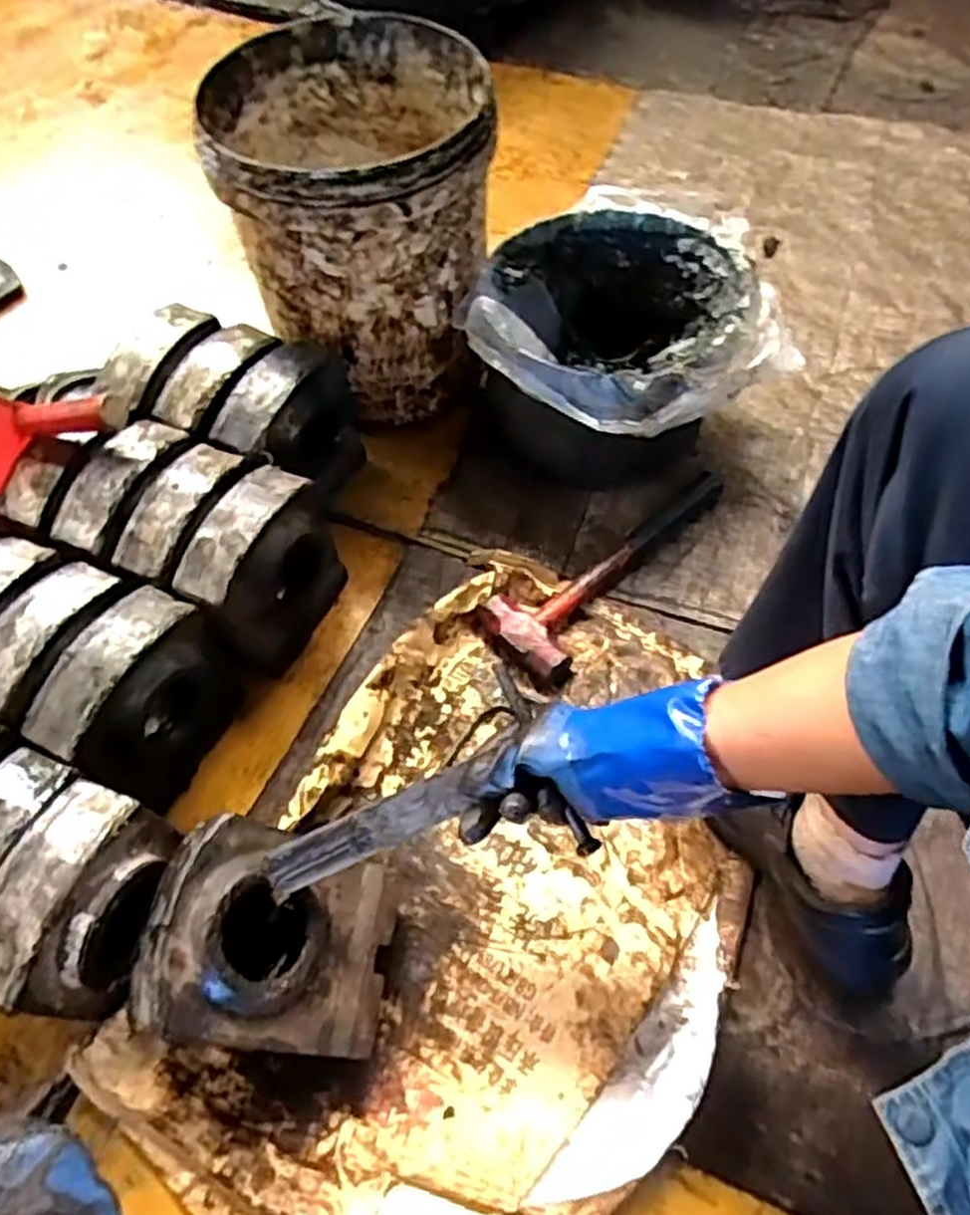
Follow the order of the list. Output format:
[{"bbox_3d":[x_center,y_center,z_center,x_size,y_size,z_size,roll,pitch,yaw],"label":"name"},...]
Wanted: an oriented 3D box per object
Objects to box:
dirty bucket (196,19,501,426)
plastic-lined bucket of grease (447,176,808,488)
[{"bbox_3d":[-0.140,-0.426,0.925,0.273,0.330,0.281,-1,59,2],"label":"dirty bucket"},{"bbox_3d":[0.161,-0.288,0.908,0.329,0.202,0.301,-1,59,2],"label":"plastic-lined bucket of grease"}]

